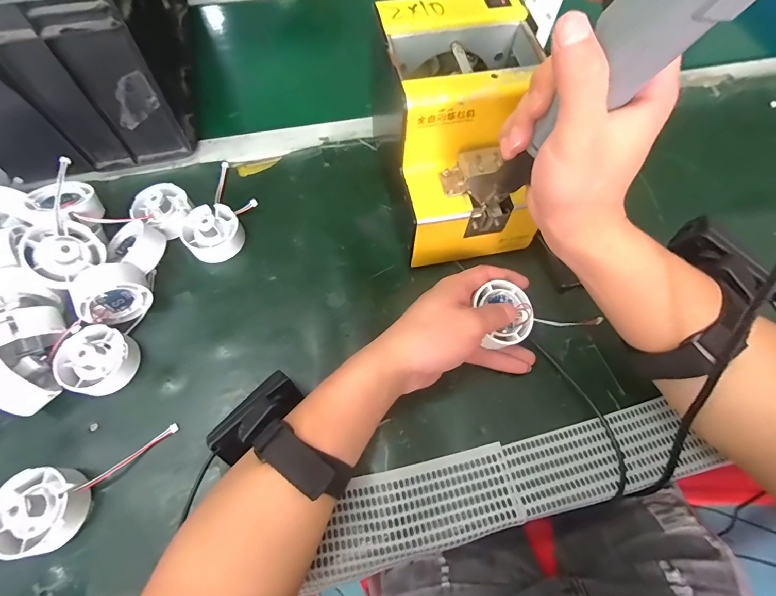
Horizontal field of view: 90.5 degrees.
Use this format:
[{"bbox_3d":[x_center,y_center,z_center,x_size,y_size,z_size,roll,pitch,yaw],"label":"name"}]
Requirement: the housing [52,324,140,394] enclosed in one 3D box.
[{"bbox_3d":[-0.242,0.050,0.319,0.062,0.029,0.053,19,65,7],"label":"housing"}]

